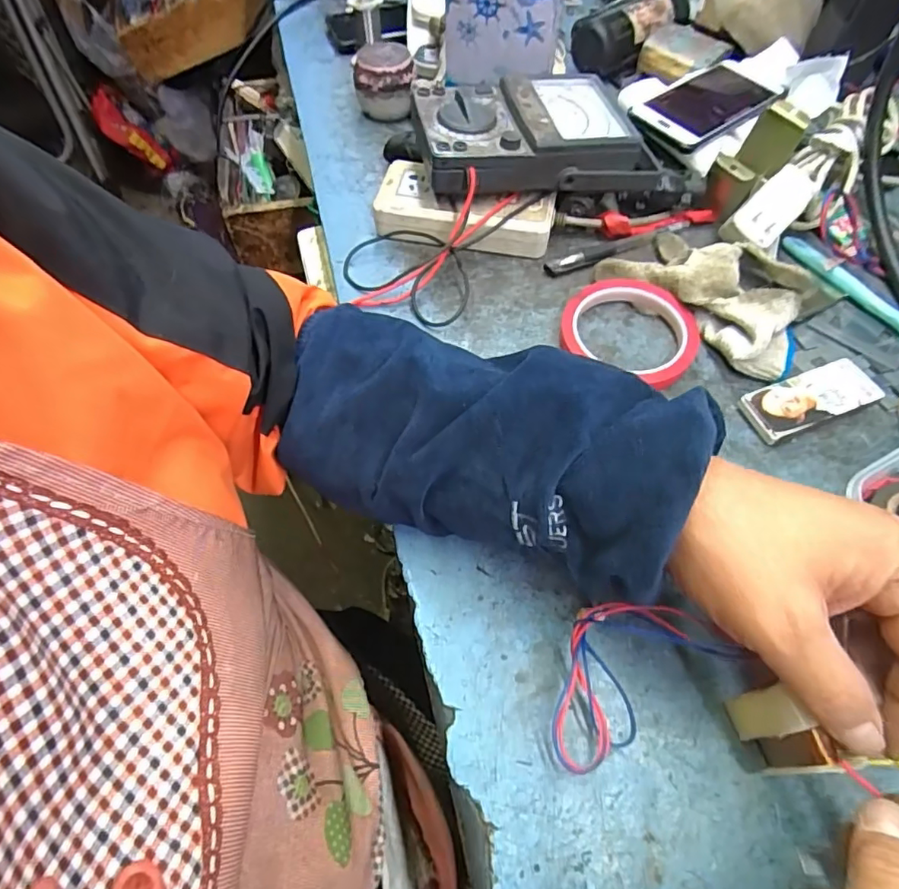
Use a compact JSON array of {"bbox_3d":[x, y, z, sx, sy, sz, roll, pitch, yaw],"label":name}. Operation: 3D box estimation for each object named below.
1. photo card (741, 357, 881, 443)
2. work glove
[{"bbox_3d":[0.248,-0.030,0.382,0.093,0.013,0.038,-20,61,-12],"label":"photo card"},{"bbox_3d":[0.205,-0.125,0.422,0.104,0.033,0.155,-38,66,-21],"label":"work glove"}]

